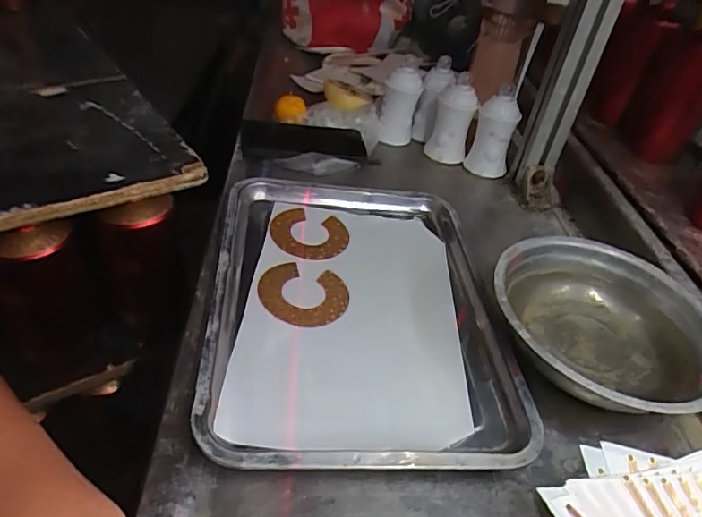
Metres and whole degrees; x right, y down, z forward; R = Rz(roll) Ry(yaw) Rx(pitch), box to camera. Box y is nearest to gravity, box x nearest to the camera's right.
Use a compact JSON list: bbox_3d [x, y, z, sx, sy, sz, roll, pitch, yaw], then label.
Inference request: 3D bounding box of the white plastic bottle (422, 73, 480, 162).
[{"bbox_3d":[0.143,-0.192,0.730,0.055,0.115,0.060,17,40,11],"label":"white plastic bottle"}]

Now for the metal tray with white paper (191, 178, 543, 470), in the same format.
[{"bbox_3d":[0.012,0.031,0.480,0.265,0.023,0.336,2,39,-8],"label":"metal tray with white paper"}]

